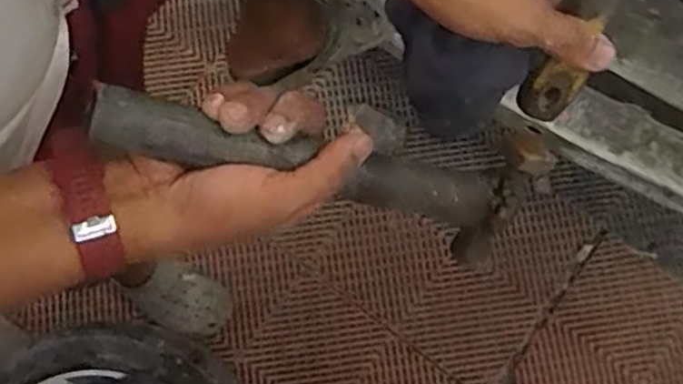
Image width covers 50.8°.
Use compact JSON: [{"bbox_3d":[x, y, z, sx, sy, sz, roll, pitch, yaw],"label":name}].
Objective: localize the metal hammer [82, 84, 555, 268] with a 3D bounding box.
[{"bbox_3d":[-0.003,-0.017,0.409,0.268,0.066,0.065,13,73,-28],"label":"metal hammer"}]

